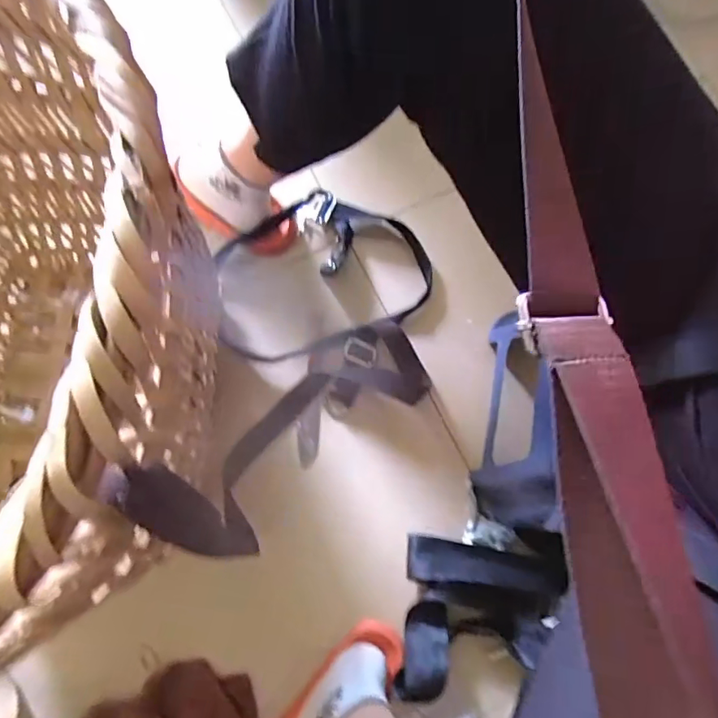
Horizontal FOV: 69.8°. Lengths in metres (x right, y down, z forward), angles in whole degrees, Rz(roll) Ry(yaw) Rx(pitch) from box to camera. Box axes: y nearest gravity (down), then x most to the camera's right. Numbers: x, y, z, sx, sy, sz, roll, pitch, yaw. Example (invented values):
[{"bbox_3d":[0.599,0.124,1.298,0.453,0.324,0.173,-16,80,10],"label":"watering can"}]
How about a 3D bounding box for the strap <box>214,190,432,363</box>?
[{"bbox_3d":[-0.056,-0.123,0.685,0.287,0.025,0.208,-17,79,-5],"label":"strap"}]

